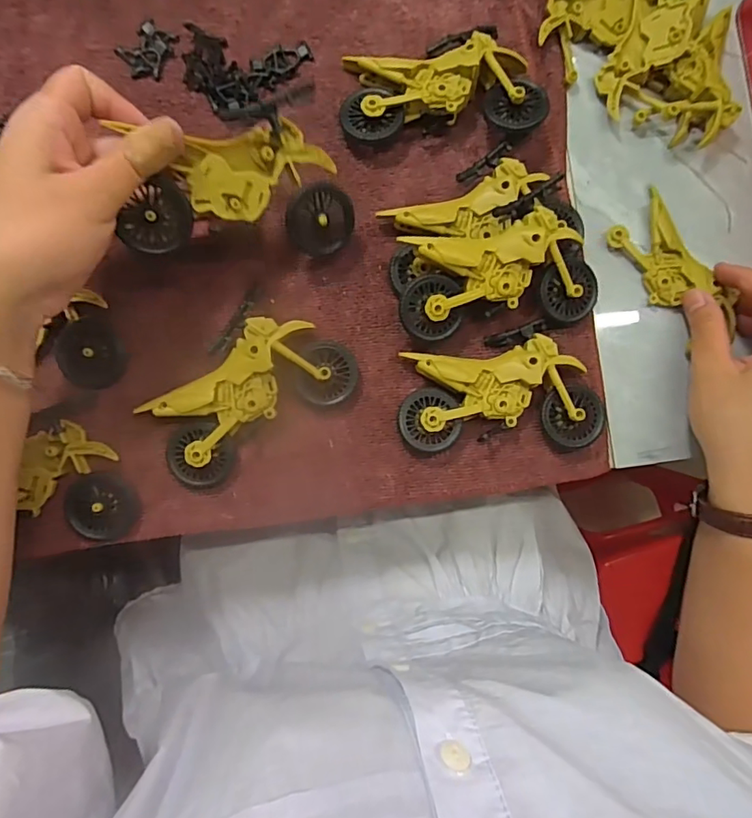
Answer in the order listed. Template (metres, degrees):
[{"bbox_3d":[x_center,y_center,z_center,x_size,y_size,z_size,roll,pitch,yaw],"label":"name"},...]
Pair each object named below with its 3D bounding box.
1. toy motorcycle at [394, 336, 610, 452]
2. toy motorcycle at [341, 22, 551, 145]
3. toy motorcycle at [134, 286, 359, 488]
[{"bbox_3d":[0.073,-0.009,0.302,0.114,0.022,0.061,-2,88,-4],"label":"toy motorcycle"},{"bbox_3d":[0.038,-0.192,0.304,0.114,0.026,0.065,-4,88,-4],"label":"toy motorcycle"},{"bbox_3d":[-0.074,-0.009,0.293,0.114,0.022,0.074,-42,91,-4],"label":"toy motorcycle"}]

